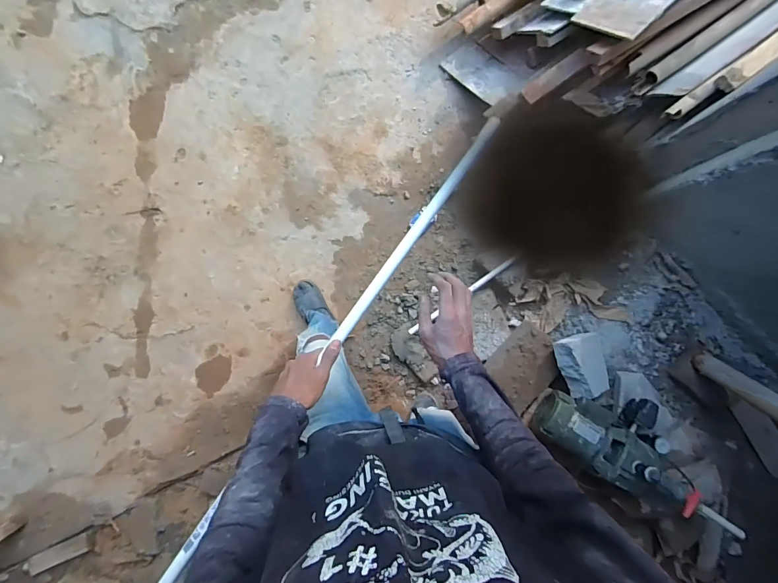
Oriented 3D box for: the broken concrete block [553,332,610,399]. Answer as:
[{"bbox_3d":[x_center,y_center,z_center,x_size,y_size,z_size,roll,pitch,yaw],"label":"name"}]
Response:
[{"bbox_3d":[0.661,0.251,1.357,0.195,0.101,0.219,-18,96,-37],"label":"broken concrete block"}]

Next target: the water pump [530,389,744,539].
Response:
[{"bbox_3d":[0.778,0.496,1.229,0.607,0.217,0.295,31,89,8],"label":"water pump"}]

